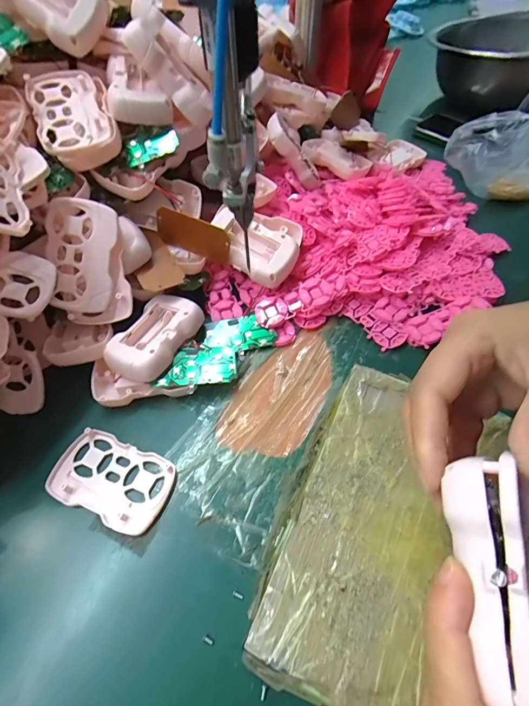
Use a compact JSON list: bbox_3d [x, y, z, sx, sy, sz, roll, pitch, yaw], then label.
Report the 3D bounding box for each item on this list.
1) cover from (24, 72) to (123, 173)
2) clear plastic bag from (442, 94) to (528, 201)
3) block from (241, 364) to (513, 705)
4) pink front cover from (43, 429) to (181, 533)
[{"bbox_3d":[-0.159,-0.196,0.309,0.059,0.027,0.085,-19,76,-11],"label":"cover"},{"bbox_3d":[0.325,-0.275,0.469,0.133,0.087,0.156,36,61,23],"label":"clear plastic bag"},{"bbox_3d":[0.071,0.108,0.242,0.107,0.028,0.201,26,57,18],"label":"block"},{"bbox_3d":[-0.113,0.091,0.269,0.089,0.004,0.054,20,56,13],"label":"pink front cover"}]

